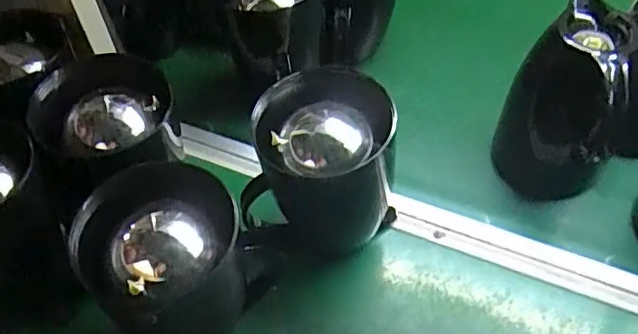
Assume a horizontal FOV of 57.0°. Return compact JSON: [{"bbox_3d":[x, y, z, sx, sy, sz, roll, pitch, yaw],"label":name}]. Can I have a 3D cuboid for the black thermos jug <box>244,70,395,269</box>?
[{"bbox_3d":[-0.001,0.011,0.589,0.156,0.179,0.118,-12,51,-7],"label":"black thermos jug"}]

